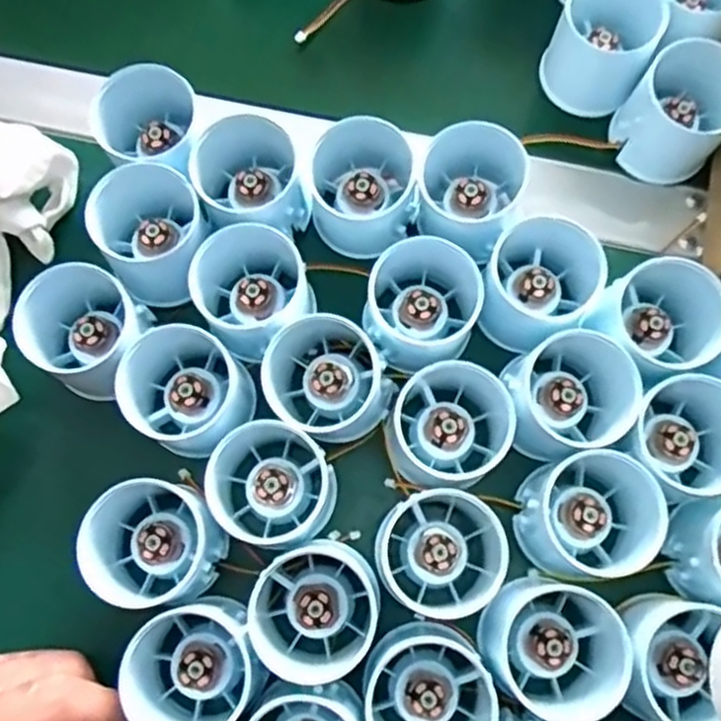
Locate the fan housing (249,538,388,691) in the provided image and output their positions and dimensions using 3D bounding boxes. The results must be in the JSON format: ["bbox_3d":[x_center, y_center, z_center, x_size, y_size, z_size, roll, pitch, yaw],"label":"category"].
[{"bbox_3d":[-0.018,0.107,0.316,0.055,0.039,0.054,0,75,0],"label":"fan housing"}]

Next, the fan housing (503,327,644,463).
[{"bbox_3d":[0.098,0.014,0.334,0.061,0.042,0.054,-37,78,-9],"label":"fan housing"}]

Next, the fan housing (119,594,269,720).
[{"bbox_3d":[-0.068,0.133,0.306,0.052,0.046,0.058,-14,75,-4],"label":"fan housing"}]

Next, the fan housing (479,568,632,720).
[{"bbox_3d":[0.083,0.121,0.309,0.056,0.046,0.054,0,75,0],"label":"fan housing"}]

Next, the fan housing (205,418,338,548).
[{"bbox_3d":[-0.039,0.057,0.323,0.050,0.045,0.051,0,75,0],"label":"fan housing"}]

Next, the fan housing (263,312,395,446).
[{"bbox_3d":[-0.014,0.009,0.333,0.055,0.045,0.051,0,75,0],"label":"fan housing"}]

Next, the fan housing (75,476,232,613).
[{"bbox_3d":[-0.089,0.081,0.322,0.050,0.054,0.052,0,75,0],"label":"fan housing"}]

